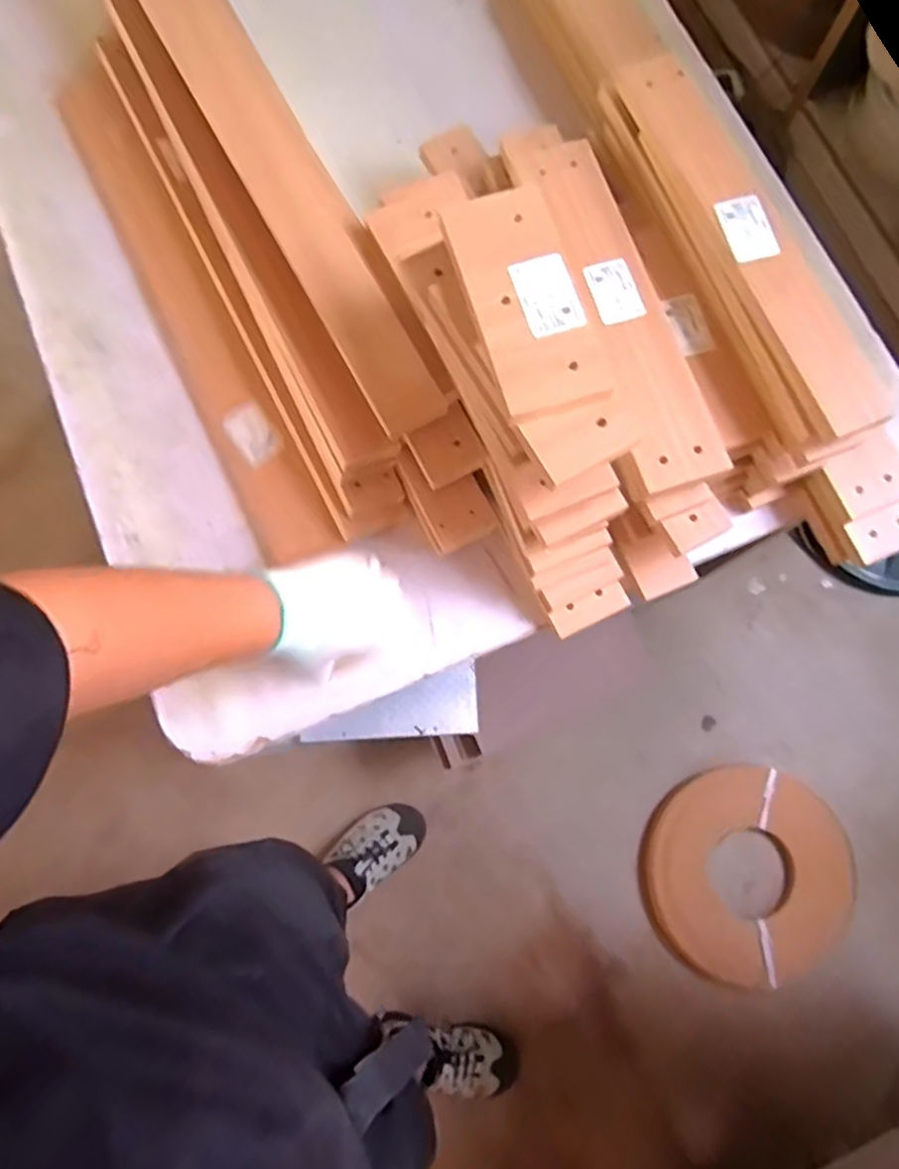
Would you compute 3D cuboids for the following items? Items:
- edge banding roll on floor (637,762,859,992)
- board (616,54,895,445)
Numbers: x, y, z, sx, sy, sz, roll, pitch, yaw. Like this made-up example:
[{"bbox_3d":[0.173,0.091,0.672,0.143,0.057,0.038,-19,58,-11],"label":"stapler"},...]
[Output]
[{"bbox_3d":[0.578,0.568,1.319,0.396,0.043,0.385,-3,79,13],"label":"edge banding roll on floor"},{"bbox_3d":[0.261,-0.308,0.598,0.065,0.022,0.399,-22,78,-5],"label":"board"}]

